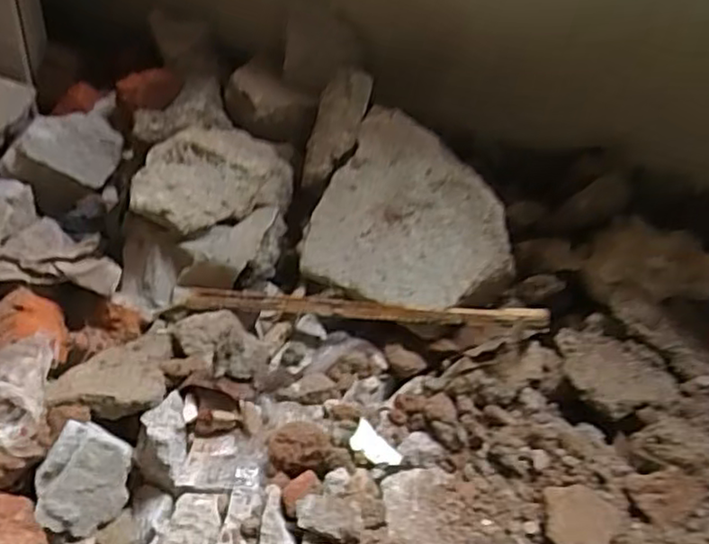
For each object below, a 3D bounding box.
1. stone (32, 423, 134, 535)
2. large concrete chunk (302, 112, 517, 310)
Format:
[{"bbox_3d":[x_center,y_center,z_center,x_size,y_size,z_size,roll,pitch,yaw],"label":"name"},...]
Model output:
[{"bbox_3d":[-0.187,0.137,0.453,0.037,0.059,0.070,8,79,55],"label":"stone"},{"bbox_3d":[0.051,-0.041,0.536,0.158,0.039,0.148,22,80,24],"label":"large concrete chunk"}]

